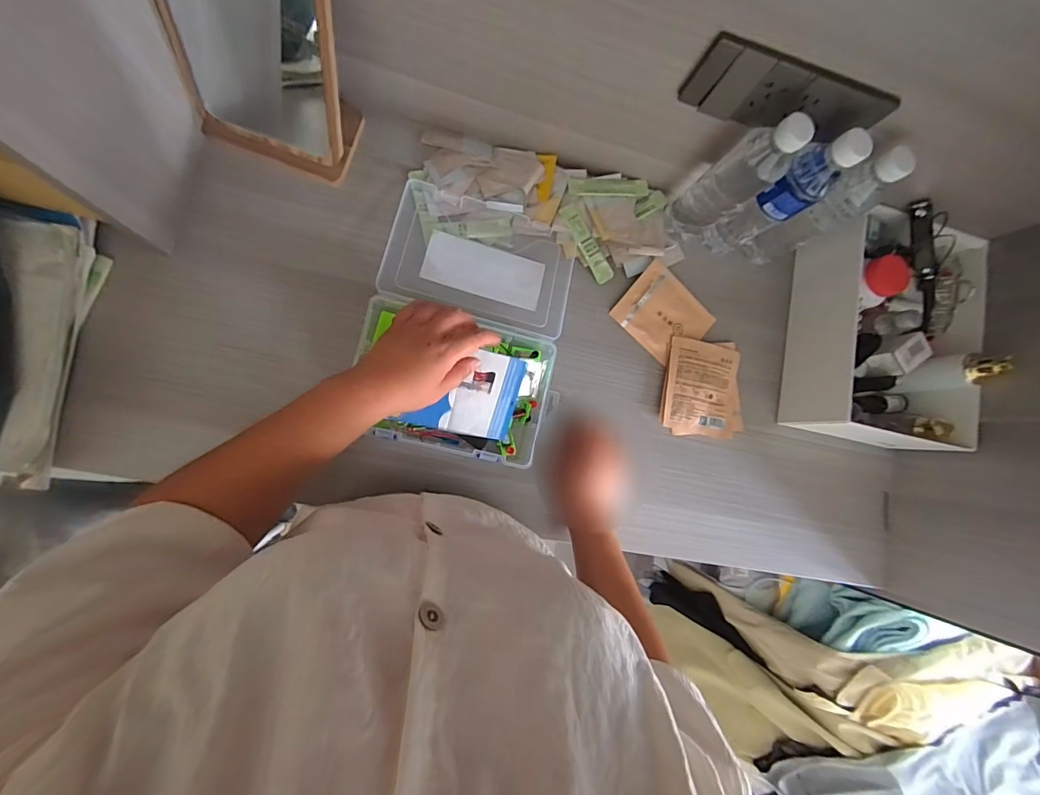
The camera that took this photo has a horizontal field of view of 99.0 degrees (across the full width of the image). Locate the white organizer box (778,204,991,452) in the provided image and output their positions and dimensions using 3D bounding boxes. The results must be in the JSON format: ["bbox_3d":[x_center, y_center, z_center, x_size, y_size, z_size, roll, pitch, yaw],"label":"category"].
[{"bbox_3d":[0.506,-0.086,0.619,0.201,0.120,0.295,9,84,-11],"label":"white organizer box"}]

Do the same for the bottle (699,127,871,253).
[{"bbox_3d":[0.309,-0.239,0.544,0.056,0.222,0.057,-32,92,-12],"label":"bottle"}]

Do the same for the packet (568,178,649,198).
[{"bbox_3d":[0.123,-0.286,0.604,0.114,0.014,0.026,-1,86,-12],"label":"packet"}]

